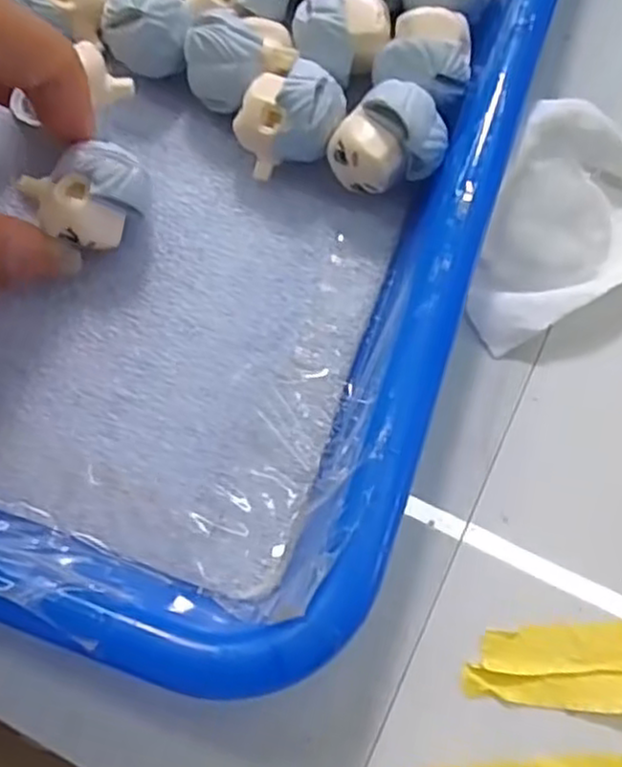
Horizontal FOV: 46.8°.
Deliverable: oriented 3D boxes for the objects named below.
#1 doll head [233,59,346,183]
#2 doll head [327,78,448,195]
[{"bbox_3d":[-0.006,-0.065,0.178,0.024,0.021,0.021,17,71,8],"label":"doll head"},{"bbox_3d":[0.018,-0.058,0.175,0.024,0.023,0.020,-24,71,-7],"label":"doll head"}]

